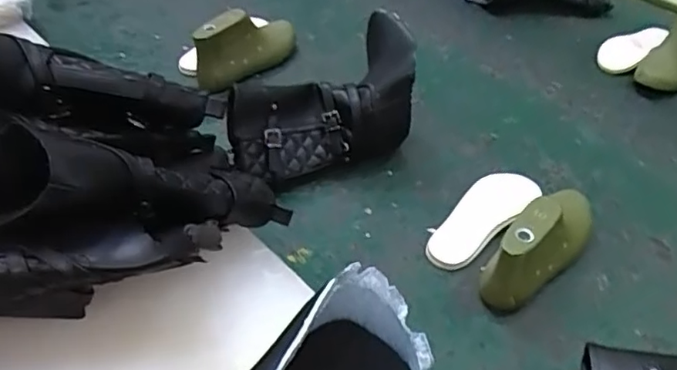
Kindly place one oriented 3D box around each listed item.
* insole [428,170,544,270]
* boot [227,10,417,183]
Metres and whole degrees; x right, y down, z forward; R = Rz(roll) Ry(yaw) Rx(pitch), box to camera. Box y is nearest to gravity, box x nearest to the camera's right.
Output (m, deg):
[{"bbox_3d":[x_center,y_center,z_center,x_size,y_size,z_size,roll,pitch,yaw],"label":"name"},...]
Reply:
[{"bbox_3d":[0.153,0.033,0.643,0.058,0.014,0.167,34,52,30],"label":"insole"},{"bbox_3d":[-0.011,-0.078,0.659,0.217,0.140,0.101,-30,52,-29],"label":"boot"}]

